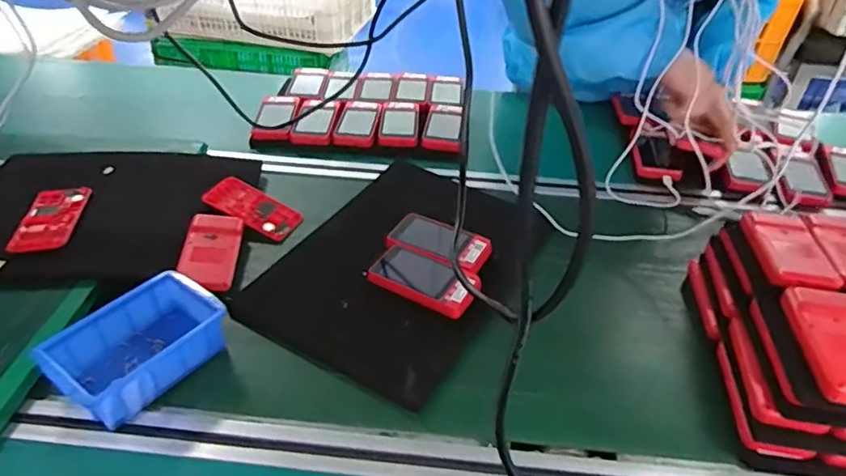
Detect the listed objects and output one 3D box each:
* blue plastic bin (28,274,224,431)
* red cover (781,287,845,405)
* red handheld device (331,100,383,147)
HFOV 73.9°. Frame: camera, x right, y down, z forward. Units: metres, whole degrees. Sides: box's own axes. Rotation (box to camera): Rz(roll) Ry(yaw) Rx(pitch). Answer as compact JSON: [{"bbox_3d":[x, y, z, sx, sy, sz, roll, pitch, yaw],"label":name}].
[{"bbox_3d":[-0.272,0.104,0.550,0.093,0.054,0.149,28,46,26],"label":"blue plastic bin"},{"bbox_3d":[0.357,0.089,0.476,0.066,0.014,0.121,7,40,4],"label":"red cover"},{"bbox_3d":[-0.103,-0.186,0.921,0.064,0.026,0.115,8,40,5],"label":"red handheld device"}]

